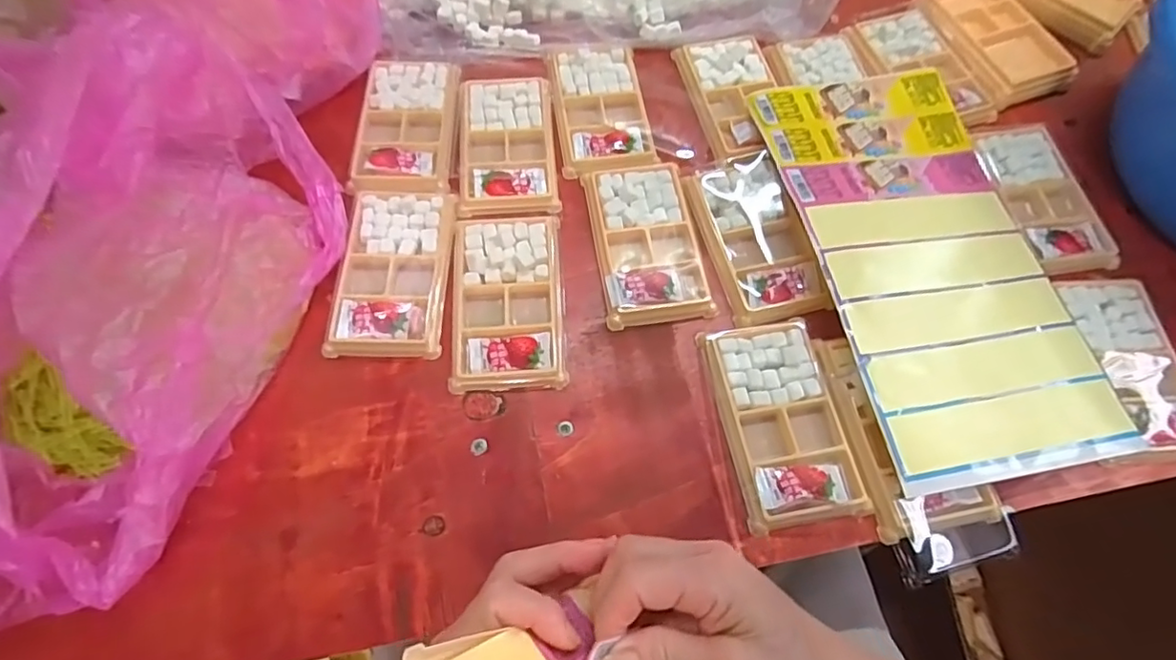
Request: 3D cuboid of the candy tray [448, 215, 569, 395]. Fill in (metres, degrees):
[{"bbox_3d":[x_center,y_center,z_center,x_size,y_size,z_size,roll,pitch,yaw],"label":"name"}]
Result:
[{"bbox_3d":[-0.058,-0.025,0.418,0.078,0.012,0.134,-3,66,-2],"label":"candy tray"}]

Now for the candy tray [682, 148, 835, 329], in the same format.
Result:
[{"bbox_3d":[0.130,-0.073,0.439,0.074,0.013,0.135,-14,67,-7],"label":"candy tray"}]

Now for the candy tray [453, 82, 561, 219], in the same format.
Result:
[{"bbox_3d":[-0.066,-0.155,0.479,0.077,0.013,0.135,-4,66,-3],"label":"candy tray"}]

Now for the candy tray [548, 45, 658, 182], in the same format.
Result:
[{"bbox_3d":[0.011,-0.191,0.497,0.077,0.013,0.132,-7,67,-4],"label":"candy tray"}]

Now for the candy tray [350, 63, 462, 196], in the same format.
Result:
[{"bbox_3d":[-0.150,-0.171,0.483,0.077,0.012,0.137,0,66,-1],"label":"candy tray"}]

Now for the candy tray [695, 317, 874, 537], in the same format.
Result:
[{"bbox_3d":[0.130,0.058,0.386,0.077,0.017,0.135,-9,67,-5],"label":"candy tray"}]

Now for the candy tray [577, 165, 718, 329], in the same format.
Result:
[{"bbox_3d":[0.045,-0.070,0.439,0.078,0.012,0.134,-8,67,-5],"label":"candy tray"}]

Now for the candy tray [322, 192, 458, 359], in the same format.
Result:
[{"bbox_3d":[-0.142,-0.045,0.428,0.079,0.010,0.131,2,66,0],"label":"candy tray"}]

